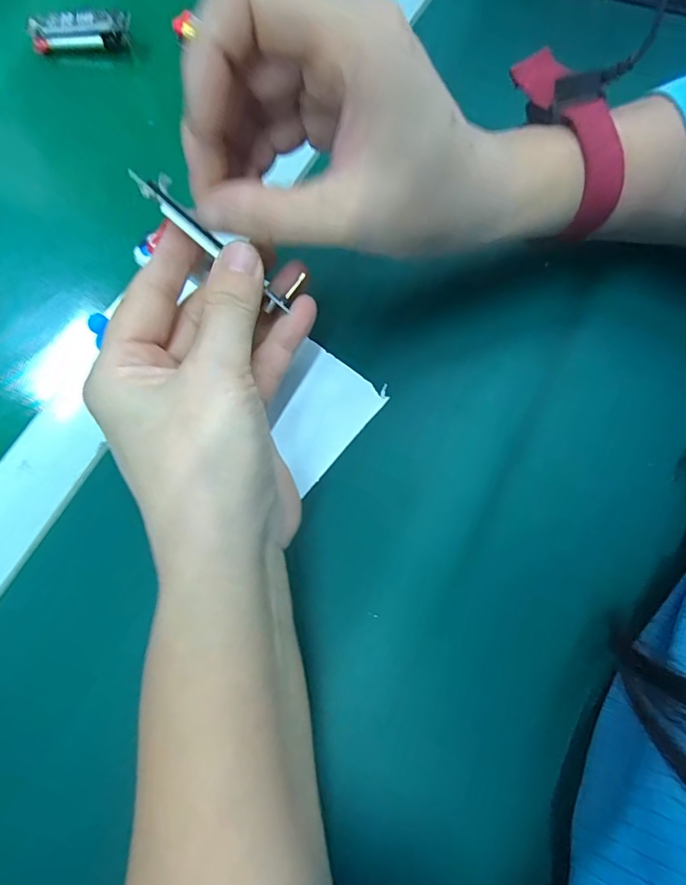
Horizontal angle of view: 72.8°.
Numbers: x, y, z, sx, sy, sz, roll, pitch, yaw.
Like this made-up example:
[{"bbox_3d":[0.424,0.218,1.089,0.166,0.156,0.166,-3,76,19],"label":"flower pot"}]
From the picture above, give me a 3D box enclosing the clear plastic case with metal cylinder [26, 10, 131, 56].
[{"bbox_3d":[-0.174,-0.271,0.307,0.067,0.019,0.012,1,73,1],"label":"clear plastic case with metal cylinder"}]

